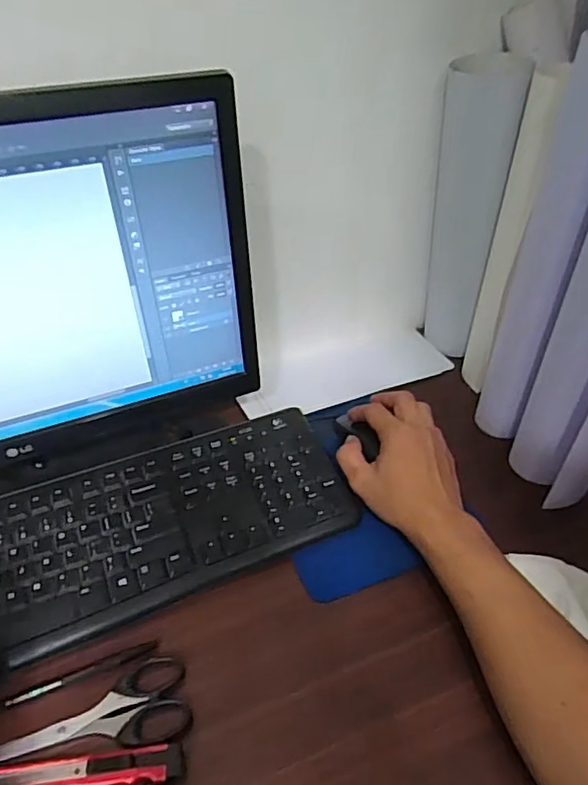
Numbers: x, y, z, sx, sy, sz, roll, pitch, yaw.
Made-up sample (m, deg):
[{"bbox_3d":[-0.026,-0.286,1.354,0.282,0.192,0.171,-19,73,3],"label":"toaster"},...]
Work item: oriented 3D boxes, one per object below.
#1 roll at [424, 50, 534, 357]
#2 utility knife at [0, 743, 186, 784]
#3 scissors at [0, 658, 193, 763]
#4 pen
[{"bbox_3d":[0.182,-0.187,0.620,0.063,0.310,0.069,3,41,3],"label":"roll"},{"bbox_3d":[-0.145,0.246,0.359,0.144,0.010,0.021,-3,41,-5],"label":"utility knife"},{"bbox_3d":[-0.146,0.220,0.387,0.143,0.009,0.055,-4,41,-5],"label":"scissors"},{"bbox_3d":[-0.155,0.207,0.413,0.106,0.005,0.008,-15,43,-18],"label":"pen"}]

